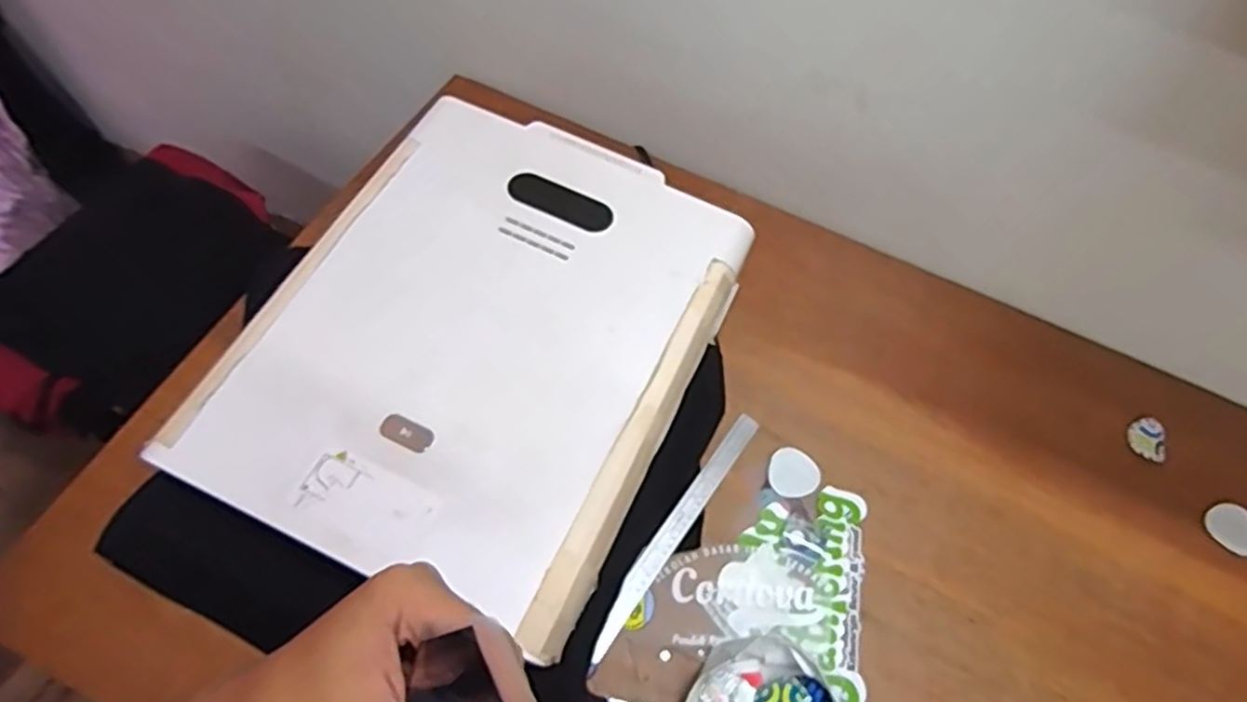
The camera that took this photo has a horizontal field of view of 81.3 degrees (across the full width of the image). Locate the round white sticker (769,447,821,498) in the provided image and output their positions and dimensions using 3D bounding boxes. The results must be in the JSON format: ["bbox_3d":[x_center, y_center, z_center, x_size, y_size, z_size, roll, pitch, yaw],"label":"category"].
[{"bbox_3d":[0.198,0.143,0.851,0.060,0.004,0.058,3,61,-5],"label":"round white sticker"}]

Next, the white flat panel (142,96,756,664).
[{"bbox_3d":[-0.132,-0.029,0.724,0.407,0.038,0.515,24,65,9],"label":"white flat panel"}]

